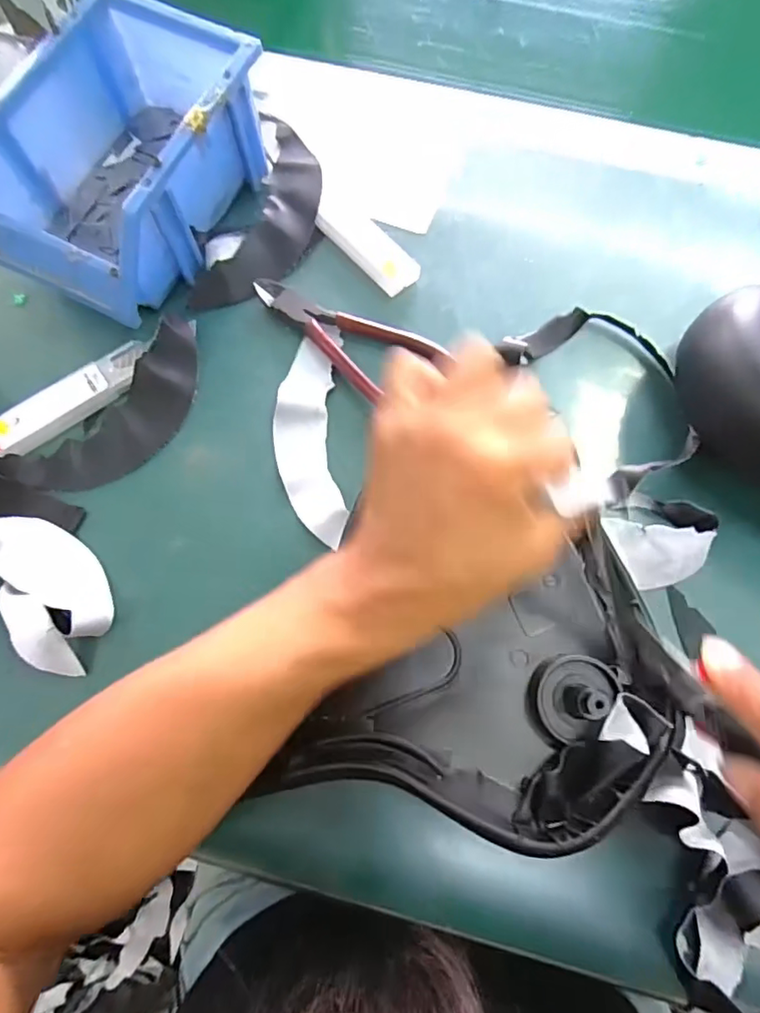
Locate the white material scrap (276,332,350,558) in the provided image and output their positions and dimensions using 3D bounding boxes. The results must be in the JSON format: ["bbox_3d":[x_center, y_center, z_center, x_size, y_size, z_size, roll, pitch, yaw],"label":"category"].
[{"bbox_3d":[-0.043,-0.046,0.344,0.041,0.009,0.139,-3,74,0],"label":"white material scrap"}]

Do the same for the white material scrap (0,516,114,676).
[{"bbox_3d":[-0.213,0.041,0.310,0.128,0.023,0.074,13,74,4],"label":"white material scrap"}]

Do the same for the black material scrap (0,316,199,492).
[{"bbox_3d":[-0.161,-0.053,0.344,0.064,0.012,0.145,43,79,12],"label":"black material scrap"}]

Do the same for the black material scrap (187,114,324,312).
[{"bbox_3d":[-0.073,-0.195,0.379,0.062,0.014,0.155,17,75,6],"label":"black material scrap"}]

